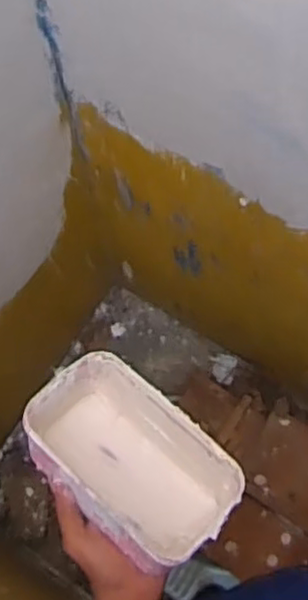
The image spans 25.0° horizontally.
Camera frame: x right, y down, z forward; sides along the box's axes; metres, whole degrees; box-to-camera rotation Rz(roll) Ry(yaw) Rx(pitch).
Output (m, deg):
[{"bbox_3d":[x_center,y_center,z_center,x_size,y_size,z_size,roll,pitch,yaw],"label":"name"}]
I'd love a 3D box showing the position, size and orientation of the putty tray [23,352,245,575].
[{"bbox_3d":[-0.021,0.145,0.628,0.192,0.085,0.117,42,64,15],"label":"putty tray"}]

